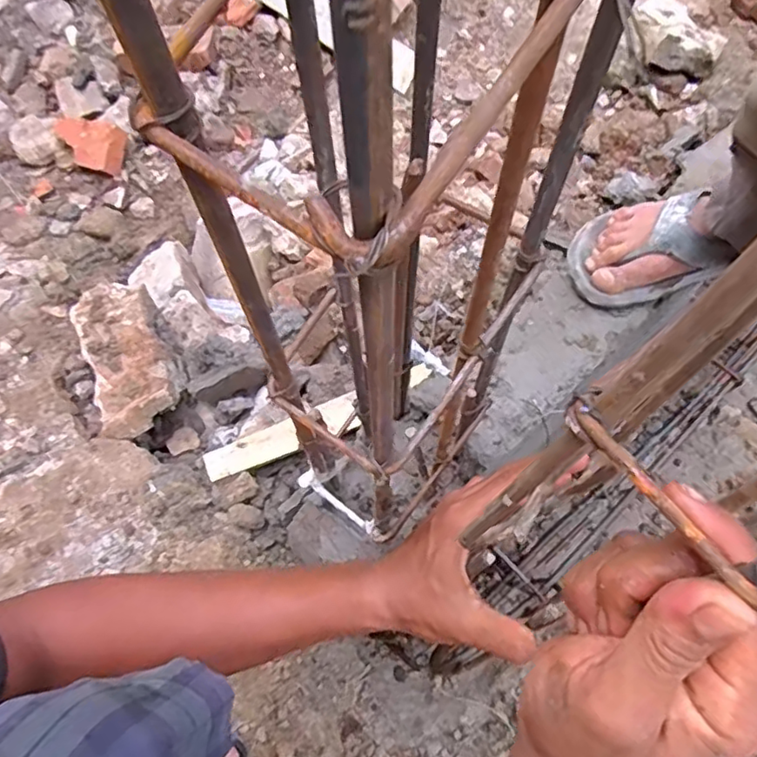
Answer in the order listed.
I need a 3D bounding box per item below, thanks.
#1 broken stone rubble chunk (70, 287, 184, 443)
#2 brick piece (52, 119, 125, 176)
[{"bbox_3d":[-0.340,-0.024,0.830,0.114,0.079,0.214,-18,65,-10],"label":"broken stone rubble chunk"},{"bbox_3d":[-0.486,-0.395,1.017,0.127,0.044,0.079,18,97,4],"label":"brick piece"}]

